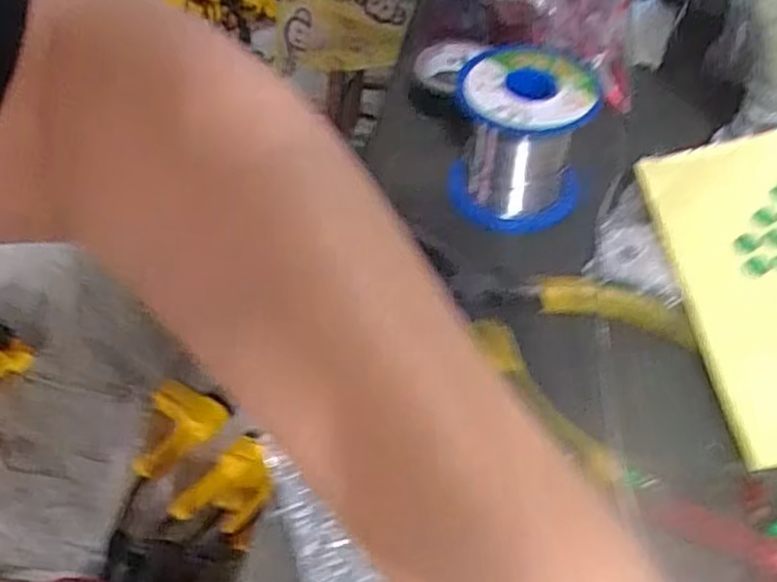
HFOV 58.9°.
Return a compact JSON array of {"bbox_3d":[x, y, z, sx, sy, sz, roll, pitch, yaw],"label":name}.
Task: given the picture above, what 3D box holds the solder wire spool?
[{"bbox_3d":[0.066,-0.075,0.348,0.066,0.072,0.068,7,52,7],"label":"solder wire spool"}]

